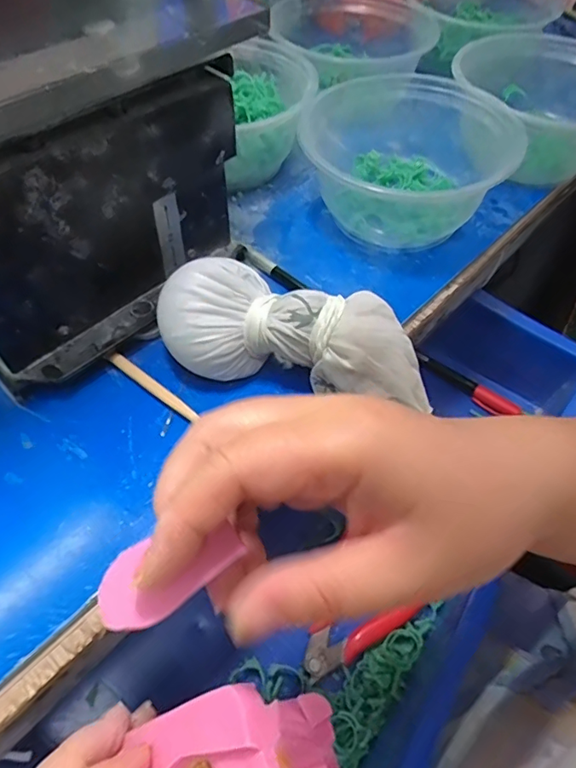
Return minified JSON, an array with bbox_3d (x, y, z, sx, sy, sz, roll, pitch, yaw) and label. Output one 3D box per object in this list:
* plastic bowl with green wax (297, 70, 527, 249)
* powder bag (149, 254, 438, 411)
[{"bbox_3d":[0.078,-0.156,0.352,0.130,0.065,0.122,1,54,-1],"label":"plastic bowl with green wax"},{"bbox_3d":[0.006,-0.021,0.265,0.142,0.050,0.054,12,55,6],"label":"powder bag"}]

